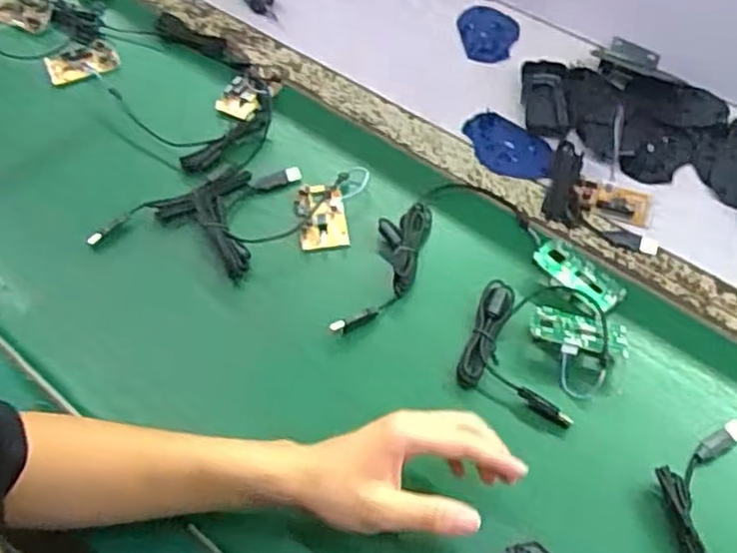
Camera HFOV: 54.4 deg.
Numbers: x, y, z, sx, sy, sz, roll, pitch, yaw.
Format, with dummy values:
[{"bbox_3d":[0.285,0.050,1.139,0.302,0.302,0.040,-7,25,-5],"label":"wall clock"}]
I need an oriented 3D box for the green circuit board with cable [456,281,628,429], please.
[{"bbox_3d":[0.144,0.056,0.586,0.119,0.022,0.117,16,55,12],"label":"green circuit board with cable"}]

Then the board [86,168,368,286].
[{"bbox_3d":[-0.131,-0.053,0.685,0.250,0.022,0.123,0,54,0],"label":"board"}]

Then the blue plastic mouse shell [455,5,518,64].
[{"bbox_3d":[0.145,-0.296,0.867,0.071,0.010,0.101,10,54,7],"label":"blue plastic mouse shell"}]

